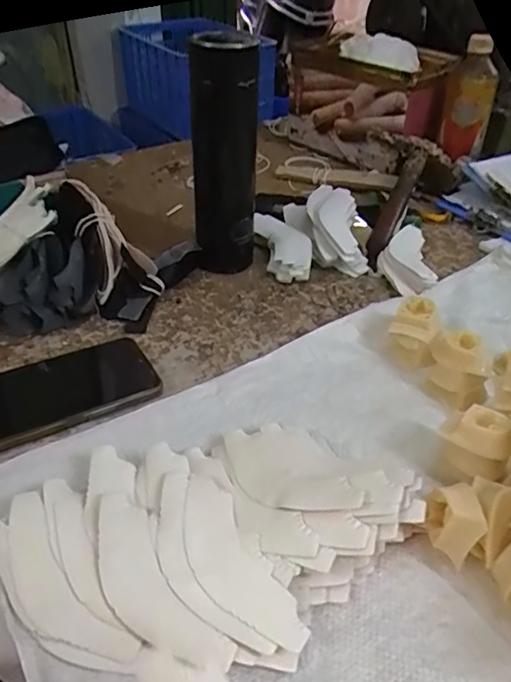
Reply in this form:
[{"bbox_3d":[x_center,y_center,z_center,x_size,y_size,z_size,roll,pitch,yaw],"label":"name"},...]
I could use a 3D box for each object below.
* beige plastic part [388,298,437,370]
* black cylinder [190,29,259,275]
[{"bbox_3d":[0.141,-0.009,0.468,0.039,0.045,0.040,12,40,13],"label":"beige plastic part"},{"bbox_3d":[-0.032,-0.186,0.546,0.065,0.222,0.075,-1,39,-2],"label":"black cylinder"}]

